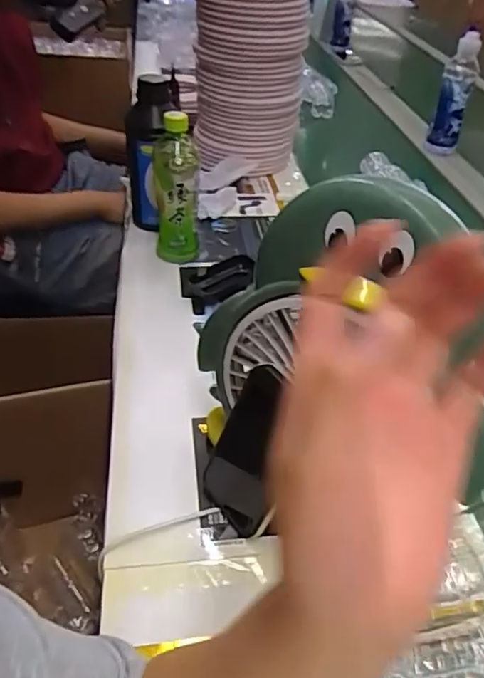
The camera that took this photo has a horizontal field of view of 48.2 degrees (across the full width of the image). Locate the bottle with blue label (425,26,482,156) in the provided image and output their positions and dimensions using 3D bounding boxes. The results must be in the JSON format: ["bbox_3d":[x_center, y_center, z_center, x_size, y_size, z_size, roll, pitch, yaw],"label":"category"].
[{"bbox_3d":[0.437,-0.497,1.118,0.067,0.223,0.055,17,42,15],"label":"bottle with blue label"}]

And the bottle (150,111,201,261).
[{"bbox_3d":[-0.092,-0.210,0.757,0.063,0.197,0.077,0,41,-5],"label":"bottle"}]

